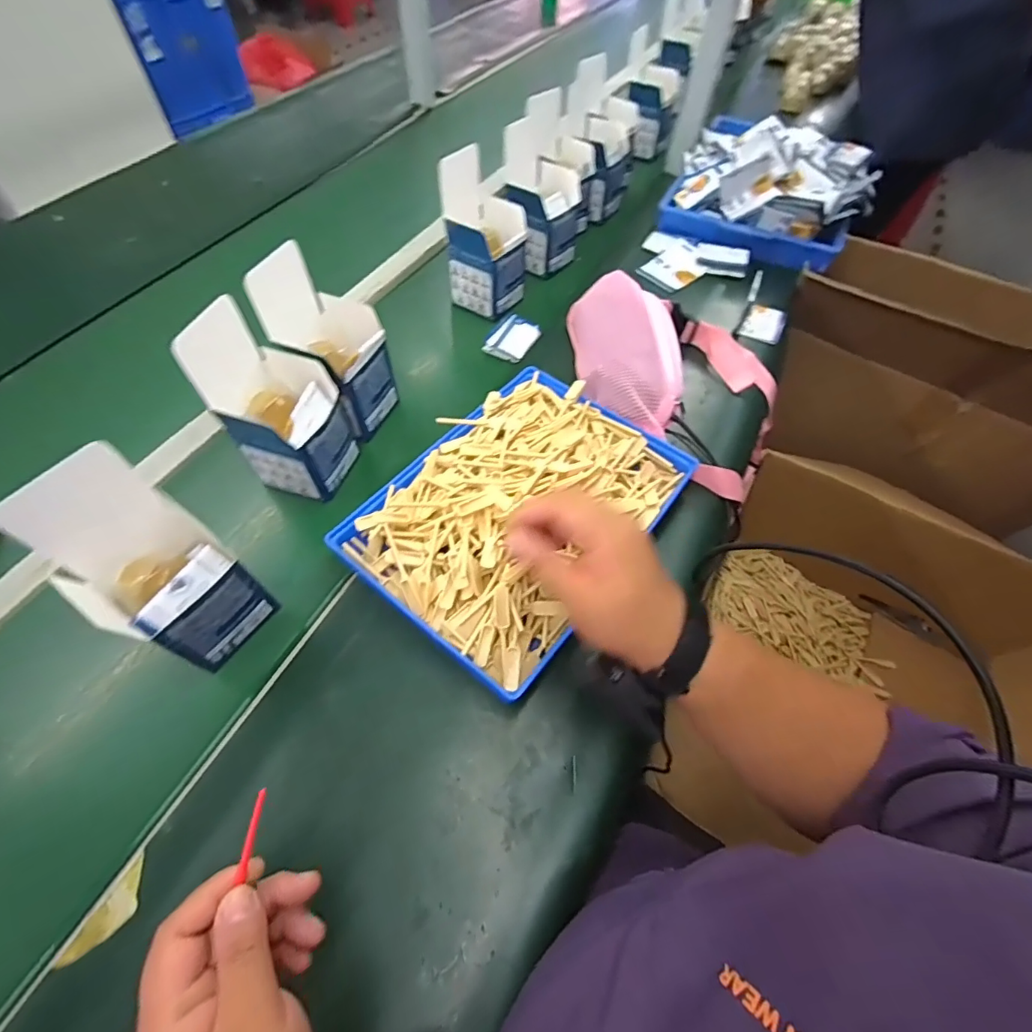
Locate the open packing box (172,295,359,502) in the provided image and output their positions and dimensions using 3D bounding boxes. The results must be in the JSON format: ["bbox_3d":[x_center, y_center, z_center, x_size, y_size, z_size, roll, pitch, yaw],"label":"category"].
[{"bbox_3d":[-0.233,-0.108,0.495,0.098,0.163,0.100,21,58,11],"label":"open packing box"}]

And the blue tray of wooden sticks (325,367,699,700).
[{"bbox_3d":[0.009,-0.017,0.495,0.235,0.052,0.322,35,62,19],"label":"blue tray of wooden sticks"}]

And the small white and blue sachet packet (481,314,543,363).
[{"bbox_3d":[-0.004,-0.252,0.695,0.054,0.017,0.084,24,59,13],"label":"small white and blue sachet packet"}]

